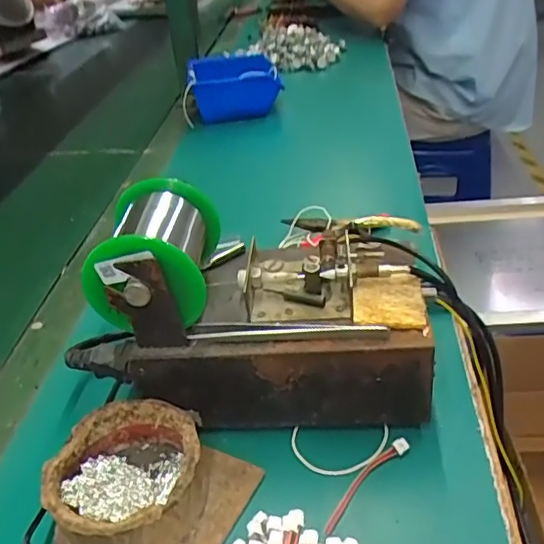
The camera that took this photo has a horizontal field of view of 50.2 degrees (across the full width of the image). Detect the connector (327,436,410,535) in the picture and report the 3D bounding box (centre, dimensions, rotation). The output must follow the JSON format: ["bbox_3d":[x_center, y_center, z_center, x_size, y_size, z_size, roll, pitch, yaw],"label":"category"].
[{"bbox_3d":[0.053,0.120,0.332,0.072,0.010,0.011,-32,42,-32],"label":"connector"}]

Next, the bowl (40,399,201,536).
[{"bbox_3d":[-0.080,0.117,0.327,0.082,0.041,0.080,-4,35,3],"label":"bowl"}]

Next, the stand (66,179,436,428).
[{"bbox_3d":[-0.014,0.018,0.378,0.221,0.133,0.117,-3,35,5],"label":"stand"}]

